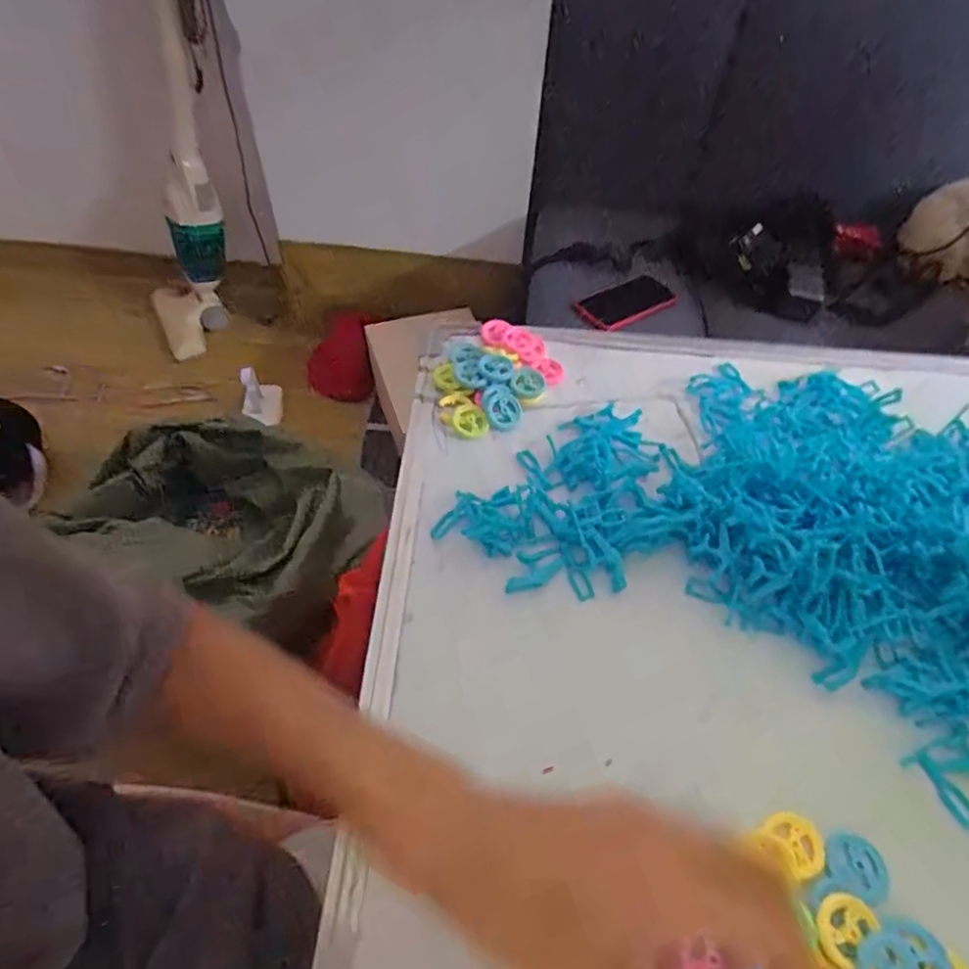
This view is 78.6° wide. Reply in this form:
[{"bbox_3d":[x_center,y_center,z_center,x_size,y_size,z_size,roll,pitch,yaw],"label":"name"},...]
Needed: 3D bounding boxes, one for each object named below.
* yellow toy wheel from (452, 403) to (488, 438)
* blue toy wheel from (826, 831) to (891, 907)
[{"bbox_3d":[-0.012,-0.050,0.465,0.026,0.006,0.032,-25,70,-6],"label":"yellow toy wheel"},{"bbox_3d":[0.184,0.188,0.291,0.028,0.005,0.025,25,53,16],"label":"blue toy wheel"}]

